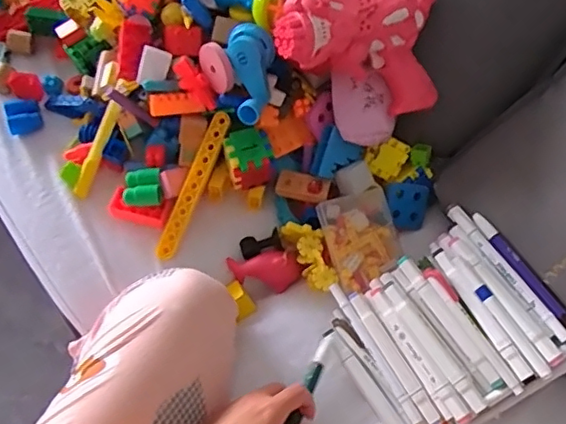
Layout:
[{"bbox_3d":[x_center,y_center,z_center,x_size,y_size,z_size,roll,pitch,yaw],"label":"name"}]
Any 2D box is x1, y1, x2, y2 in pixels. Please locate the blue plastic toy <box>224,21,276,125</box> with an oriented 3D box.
[{"bbox_3d":[-0.034,-0.151,0.630,0.051,0.039,0.108,-4,93,-1],"label":"blue plastic toy"}]

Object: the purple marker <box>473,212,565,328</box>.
[{"bbox_3d":[0.239,0.059,0.571,0.013,0.012,0.147,-28,67,-12],"label":"purple marker"}]

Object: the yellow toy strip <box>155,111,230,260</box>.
[{"bbox_3d":[-0.104,-0.030,0.658,0.023,0.014,0.177,24,91,12],"label":"yellow toy strip"}]

